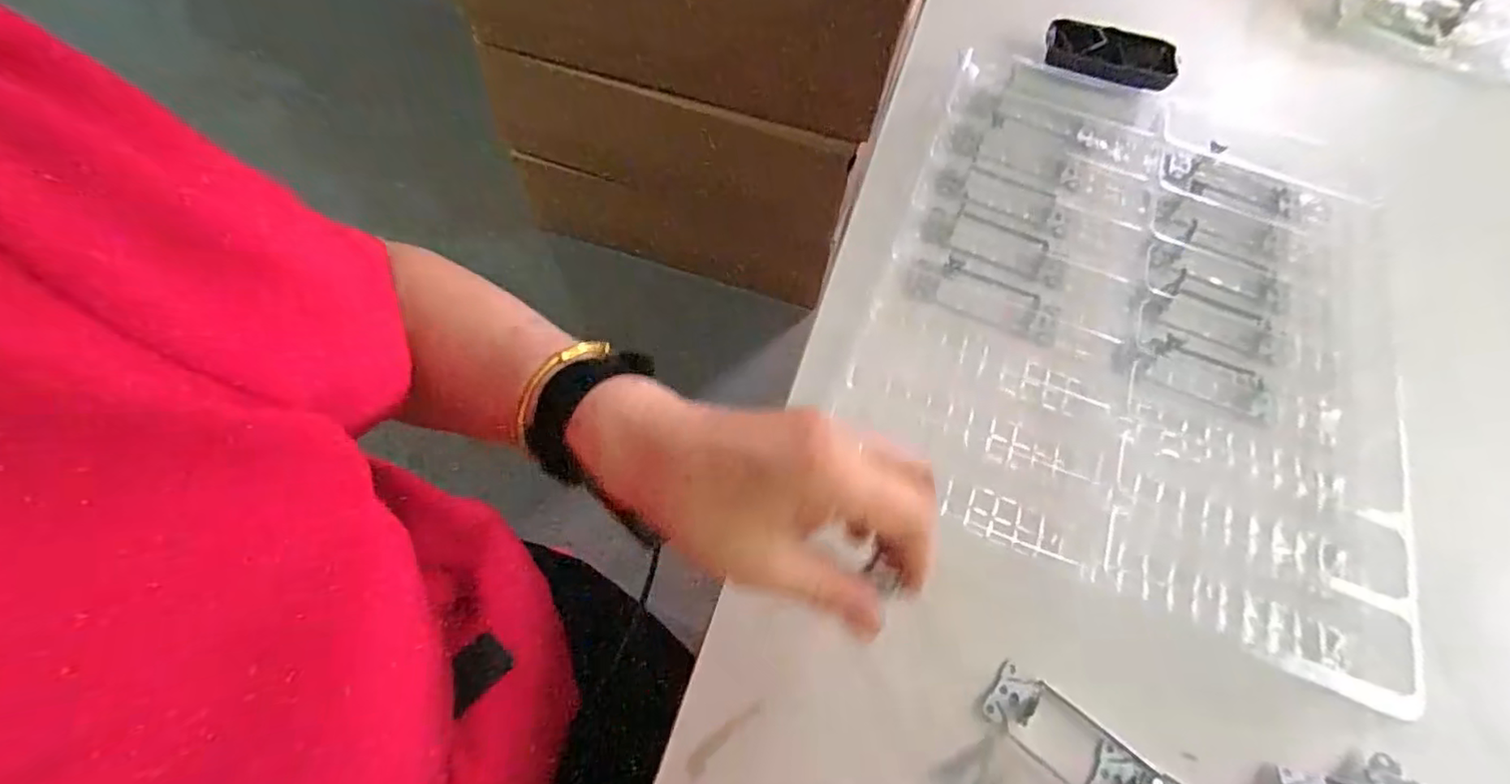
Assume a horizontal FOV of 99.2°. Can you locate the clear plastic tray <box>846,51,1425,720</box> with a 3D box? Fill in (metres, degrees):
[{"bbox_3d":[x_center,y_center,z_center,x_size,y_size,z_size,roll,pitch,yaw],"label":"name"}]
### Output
[{"bbox_3d":[0.269,-0.054,0.447,0.357,0.024,0.392,22,65,10],"label":"clear plastic tray"}]

